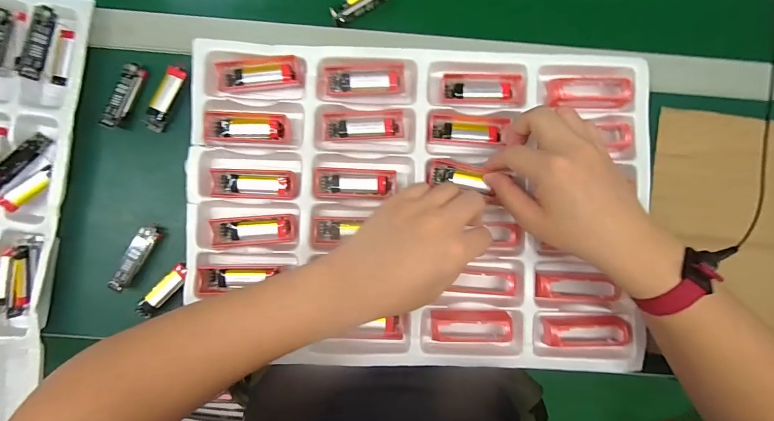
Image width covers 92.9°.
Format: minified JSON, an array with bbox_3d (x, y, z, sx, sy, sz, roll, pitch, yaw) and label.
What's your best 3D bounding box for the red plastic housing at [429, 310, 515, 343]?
[{"bbox_3d":[0.084,0.116,0.365,0.079,0.021,0.033,2,88,-1],"label":"red plastic housing"}]

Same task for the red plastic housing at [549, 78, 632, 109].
[{"bbox_3d":[0.205,-0.119,0.370,0.077,0.020,0.031,1,88,-1],"label":"red plastic housing"}]

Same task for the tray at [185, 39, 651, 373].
[{"bbox_3d":[0.032,-0.005,0.368,0.445,0.022,0.311,2,88,-1],"label":"tray"}]

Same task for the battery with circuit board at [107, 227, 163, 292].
[{"bbox_3d":[-0.248,0.047,0.364,0.018,0.019,0.067,29,87,0],"label":"battery with circuit board"}]

